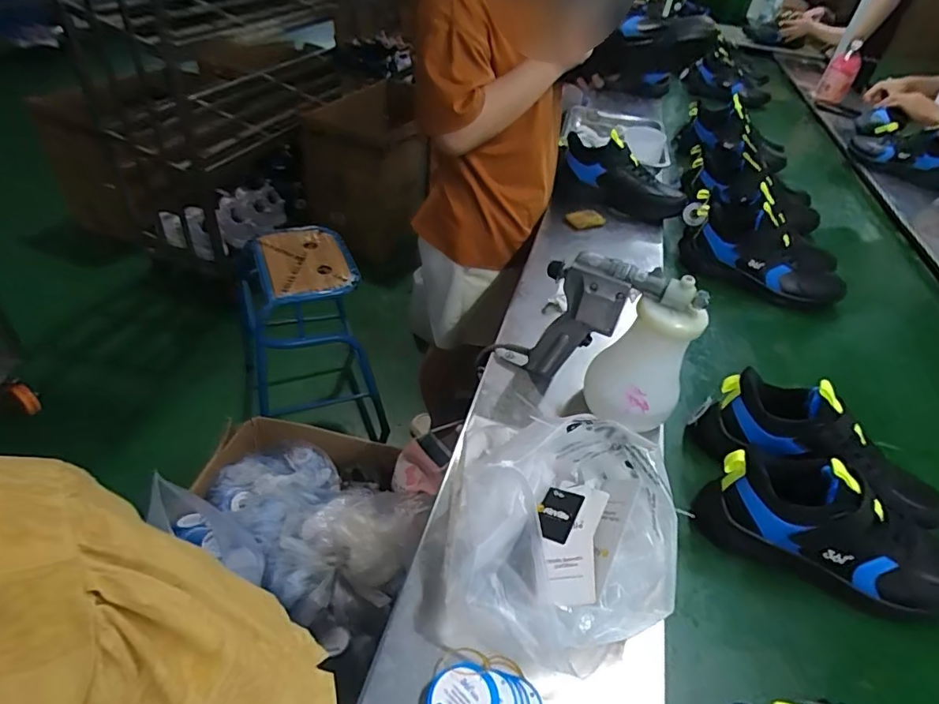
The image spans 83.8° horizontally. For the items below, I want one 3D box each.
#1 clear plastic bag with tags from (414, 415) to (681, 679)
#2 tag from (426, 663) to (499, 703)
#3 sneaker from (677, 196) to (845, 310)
[{"bbox_3d":[0.077,0.169,0.492,0.203,0.117,0.223,15,42,7],"label":"clear plastic bag with tags"},{"bbox_3d":[-0.005,0.268,0.402,0.054,0.011,0.050,-9,45,-9],"label":"tag"},{"bbox_3d":[0.524,-0.178,0.938,0.281,0.127,0.097,31,49,23],"label":"sneaker"}]

